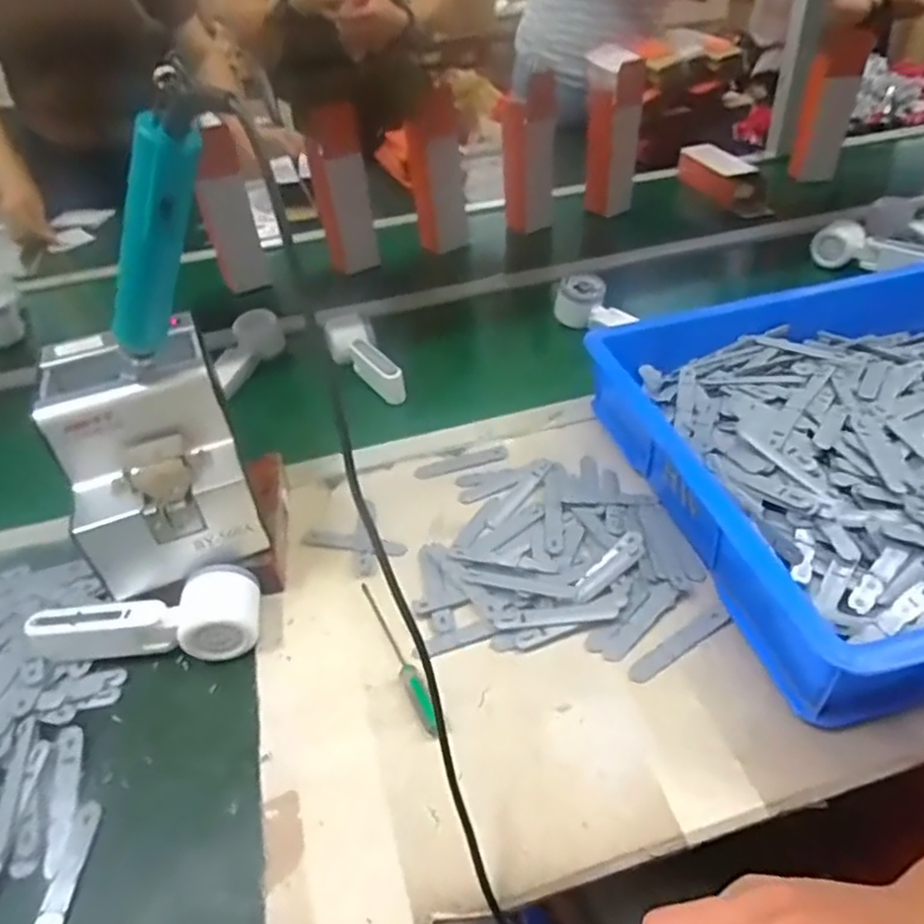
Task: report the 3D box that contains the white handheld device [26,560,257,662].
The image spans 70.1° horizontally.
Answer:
[{"bbox_3d":[-0.241,0.124,0.520,0.168,0.051,0.060,-5,41,1],"label":"white handheld device"}]

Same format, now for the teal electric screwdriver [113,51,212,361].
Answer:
[{"bbox_3d":[-0.181,-0.131,0.386,0.031,0.202,0.026,28,43,-9],"label":"teal electric screwdriver"}]

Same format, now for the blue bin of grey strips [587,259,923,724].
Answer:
[{"bbox_3d":[0.474,-0.036,0.596,0.626,0.090,0.416,-12,41,-7],"label":"blue bin of grey strips"}]

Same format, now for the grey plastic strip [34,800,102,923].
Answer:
[{"bbox_3d":[-0.243,0.257,0.400,0.016,0.007,0.095,-5,41,1],"label":"grey plastic strip"}]

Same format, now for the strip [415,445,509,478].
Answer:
[{"bbox_3d":[0.000,0.000,0.674,0.096,0.004,0.021,-14,41,-9],"label":"strip"}]

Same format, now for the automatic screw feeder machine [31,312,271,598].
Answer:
[{"bbox_3d":[-0.250,-0.017,0.531,0.133,0.150,0.167,-18,41,-15],"label":"automatic screw feeder machine"}]

